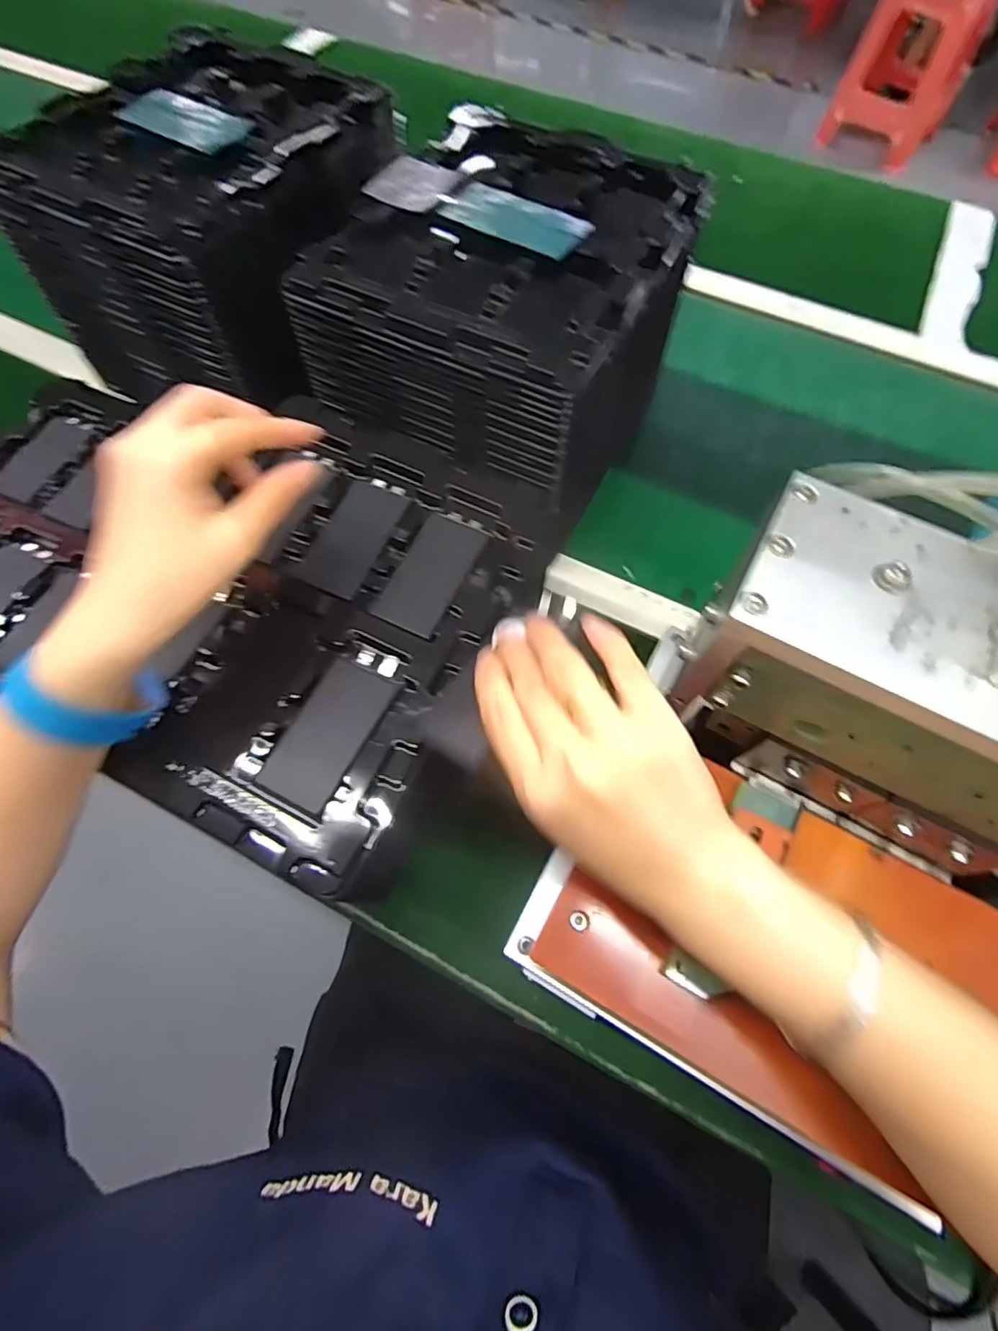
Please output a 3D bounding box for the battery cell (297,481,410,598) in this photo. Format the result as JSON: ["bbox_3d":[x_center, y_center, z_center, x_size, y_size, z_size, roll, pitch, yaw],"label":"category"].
[{"bbox_3d":[-0.093,-0.085,0.374,0.044,0.008,0.088,20,68,8],"label":"battery cell"}]

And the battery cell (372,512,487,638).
[{"bbox_3d":[-0.041,-0.060,0.361,0.043,0.004,0.089,22,68,9],"label":"battery cell"}]

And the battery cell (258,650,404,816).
[{"bbox_3d":[-0.093,0.032,0.321,0.043,0.005,0.093,24,69,10],"label":"battery cell"}]

